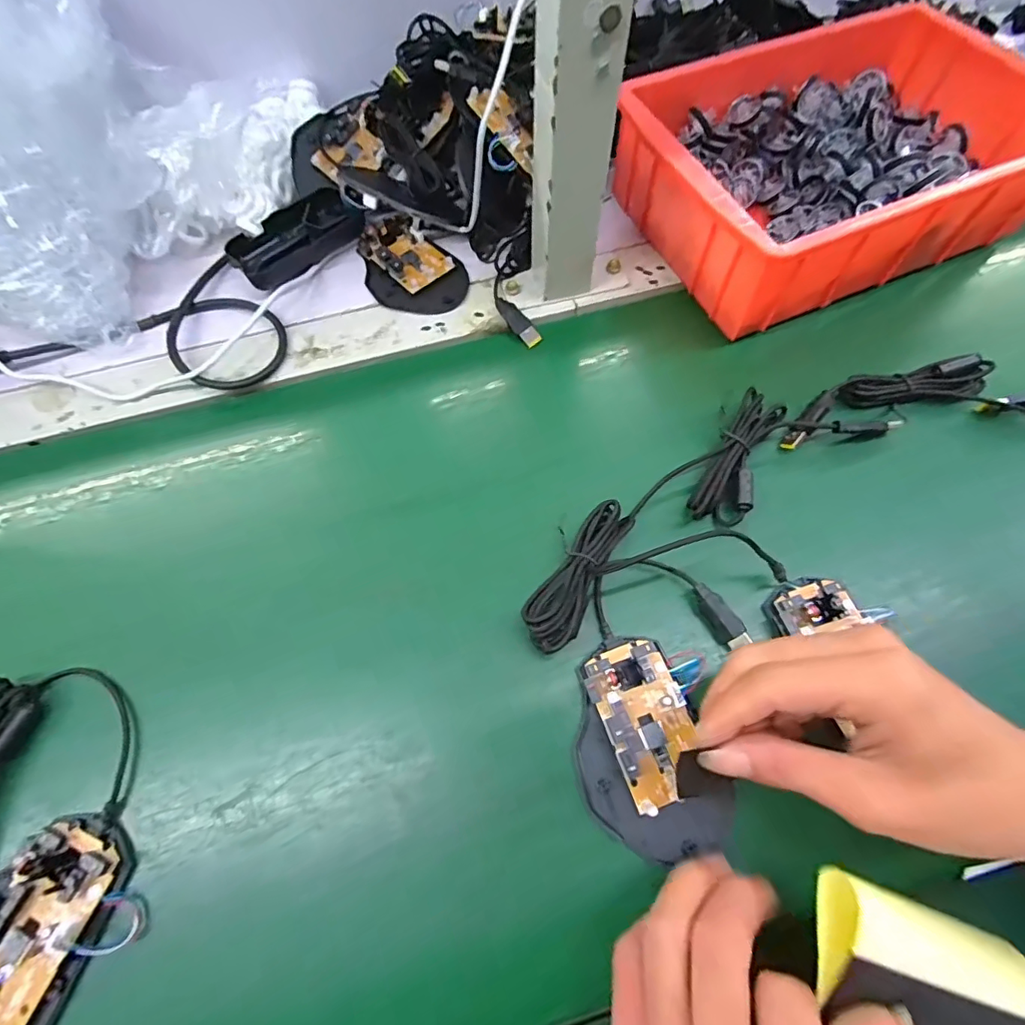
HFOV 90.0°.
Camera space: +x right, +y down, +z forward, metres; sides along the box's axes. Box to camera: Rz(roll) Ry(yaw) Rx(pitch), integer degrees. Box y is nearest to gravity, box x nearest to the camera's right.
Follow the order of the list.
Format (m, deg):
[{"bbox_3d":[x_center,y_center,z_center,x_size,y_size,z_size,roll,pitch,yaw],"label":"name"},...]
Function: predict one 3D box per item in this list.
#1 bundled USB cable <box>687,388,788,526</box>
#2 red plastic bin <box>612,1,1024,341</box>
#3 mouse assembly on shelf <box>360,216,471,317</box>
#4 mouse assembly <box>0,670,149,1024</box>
[{"bbox_3d":[0.147,-0.033,0.336,0.033,0.027,0.101,28,71,12],"label":"bundled USB cable"},{"bbox_3d":[0.243,-0.275,0.395,0.288,0.073,0.203,-22,69,-8],"label":"red plastic bin"},{"bbox_3d":[-0.082,-0.199,0.413,0.069,0.017,0.100,-37,72,-13],"label":"mouse assembly on shelf"},{"bbox_3d":[-0.246,0.169,0.251,0.105,0.022,0.170,-18,68,-6],"label":"mouse assembly"}]

